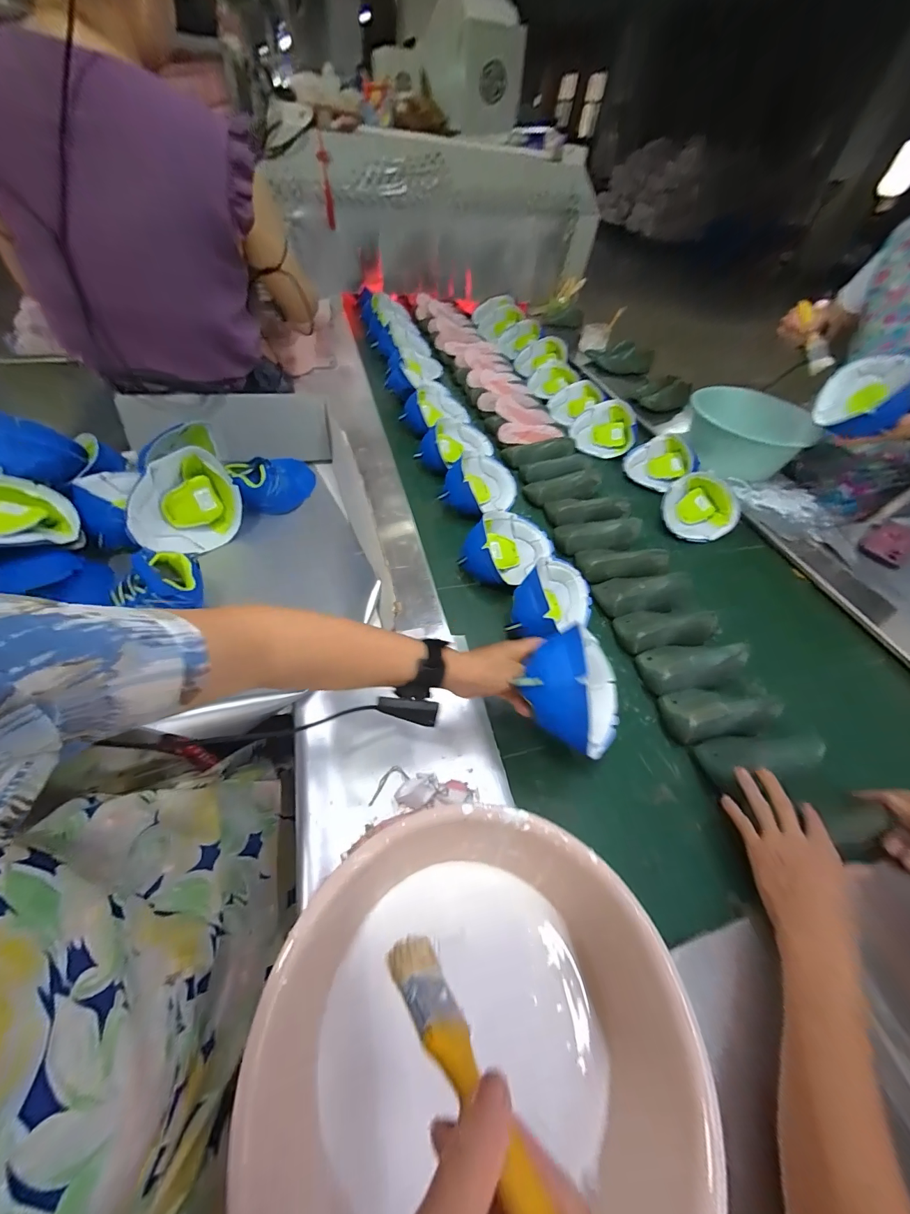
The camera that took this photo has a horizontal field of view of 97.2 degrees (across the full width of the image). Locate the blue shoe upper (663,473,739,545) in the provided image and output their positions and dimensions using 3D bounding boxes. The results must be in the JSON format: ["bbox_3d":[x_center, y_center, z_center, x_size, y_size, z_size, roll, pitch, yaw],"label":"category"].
[{"bbox_3d":[0.561,-0.225,0.917,0.156,0.079,0.176,35,56,22],"label":"blue shoe upper"}]

